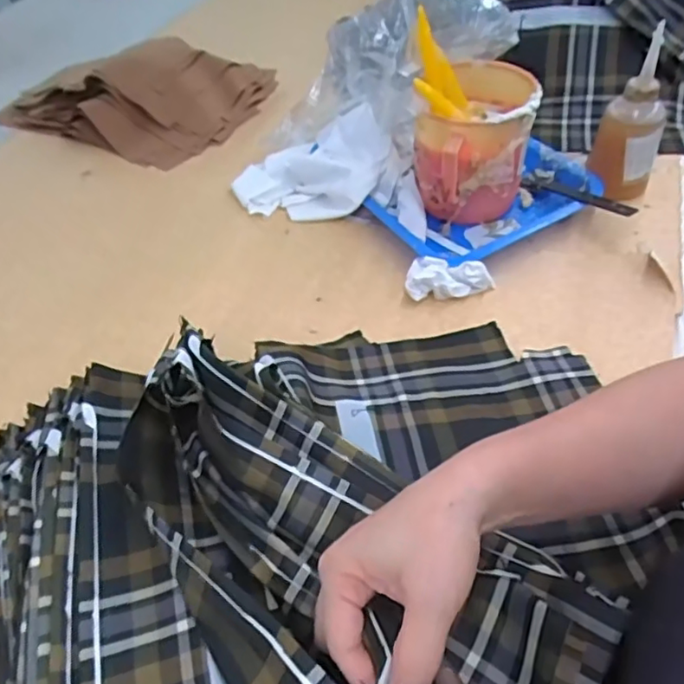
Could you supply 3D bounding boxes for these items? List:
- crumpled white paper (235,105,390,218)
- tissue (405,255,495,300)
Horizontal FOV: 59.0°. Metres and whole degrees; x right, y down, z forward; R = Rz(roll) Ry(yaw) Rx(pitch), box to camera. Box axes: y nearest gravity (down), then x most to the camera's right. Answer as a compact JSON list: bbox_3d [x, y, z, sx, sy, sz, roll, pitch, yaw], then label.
[{"bbox_3d":[-0.034,-0.211,0.703,0.181,0.070,0.131,8,49,12],"label":"crumpled white paper"},{"bbox_3d":[0.102,-0.060,0.575,0.080,0.032,0.030,3,48,8],"label":"tissue"}]

